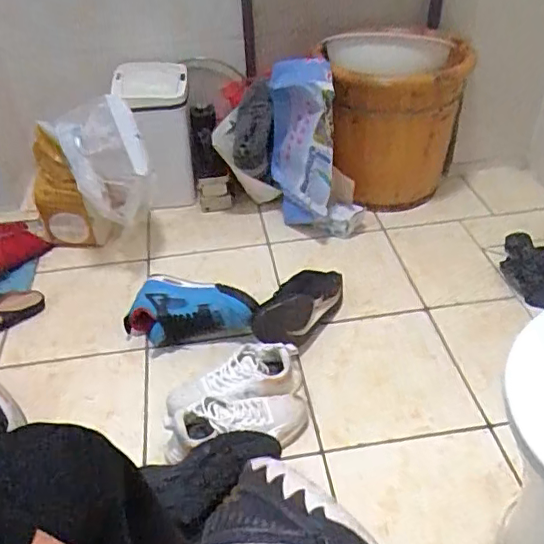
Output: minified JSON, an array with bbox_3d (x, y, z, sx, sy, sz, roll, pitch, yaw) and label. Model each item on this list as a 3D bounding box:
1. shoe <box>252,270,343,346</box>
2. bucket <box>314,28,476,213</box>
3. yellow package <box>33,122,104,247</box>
[{"bbox_3d":[0.048,0.065,1.149,0.123,0.114,0.253,21,46,27],"label":"shoe"},{"bbox_3d":[0.309,-0.366,1.380,0.287,0.403,0.314,14,43,20],"label":"bucket"},{"bbox_3d":[-0.514,-0.177,1.339,0.171,0.298,0.072,9,42,15],"label":"yellow package"}]

